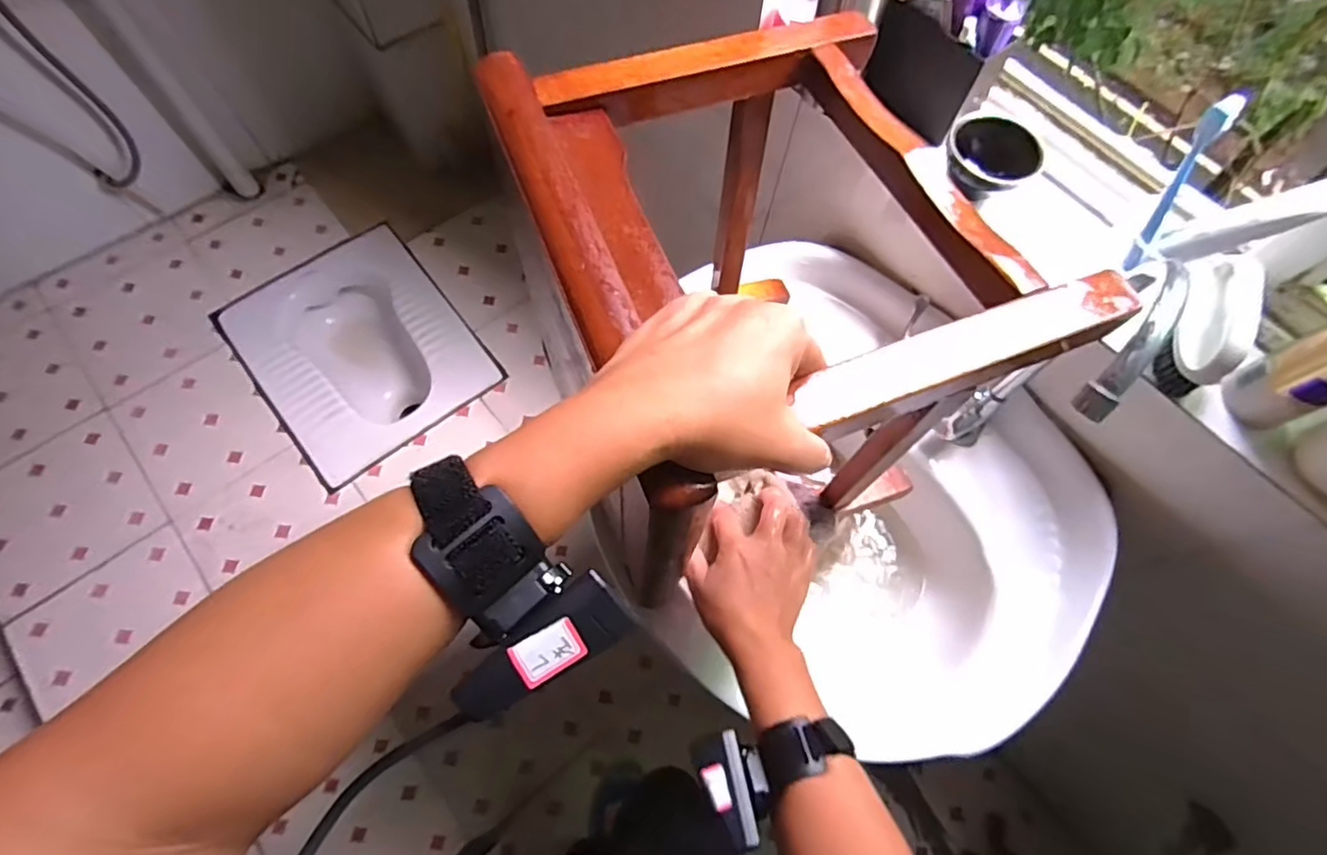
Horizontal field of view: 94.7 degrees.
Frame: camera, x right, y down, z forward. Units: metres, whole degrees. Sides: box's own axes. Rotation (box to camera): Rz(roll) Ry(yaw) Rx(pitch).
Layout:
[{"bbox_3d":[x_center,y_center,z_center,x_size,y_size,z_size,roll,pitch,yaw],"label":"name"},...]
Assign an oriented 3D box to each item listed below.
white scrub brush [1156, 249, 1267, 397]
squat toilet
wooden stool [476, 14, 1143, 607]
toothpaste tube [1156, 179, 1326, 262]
[{"bbox_3d":[0.461,-0.090,0.522,0.042,0.068,0.121,31,70,10],"label":"white scrub brush"},{"bbox_3d":[-0.662,-0.149,1.402,0.412,0.194,0.496,-37,73,-16],"label":"squat toilet"},{"bbox_3d":[0.059,-0.081,0.476,0.266,0.288,0.307,-18,69,-10],"label":"wooden stool"},{"bbox_3d":[0.436,-0.151,0.449,0.050,0.127,0.017,-39,98,-17],"label":"toothpaste tube"}]

